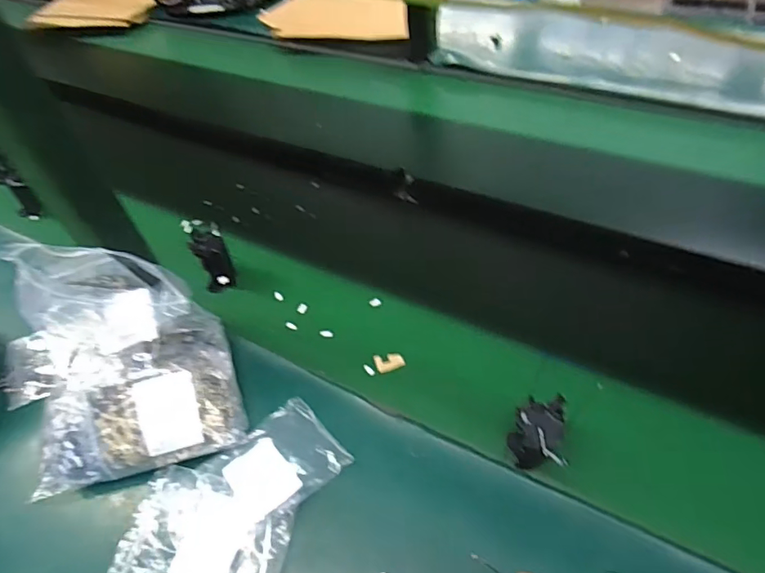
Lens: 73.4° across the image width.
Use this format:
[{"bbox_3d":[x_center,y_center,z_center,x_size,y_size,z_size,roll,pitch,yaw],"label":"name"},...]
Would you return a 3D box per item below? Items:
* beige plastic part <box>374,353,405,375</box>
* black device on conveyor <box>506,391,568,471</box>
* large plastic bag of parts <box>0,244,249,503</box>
[{"bbox_3d":[0.008,0.081,0.557,0.031,0.008,0.019,-15,49,-7],"label":"beige plastic part"},{"bbox_3d":[0.132,0.133,0.445,0.043,0.054,0.054,2,50,11],"label":"black device on conveyor"},{"bbox_3d":[-0.261,0.067,0.498,0.206,0.153,0.185,-13,49,-5],"label":"large plastic bag of parts"}]

